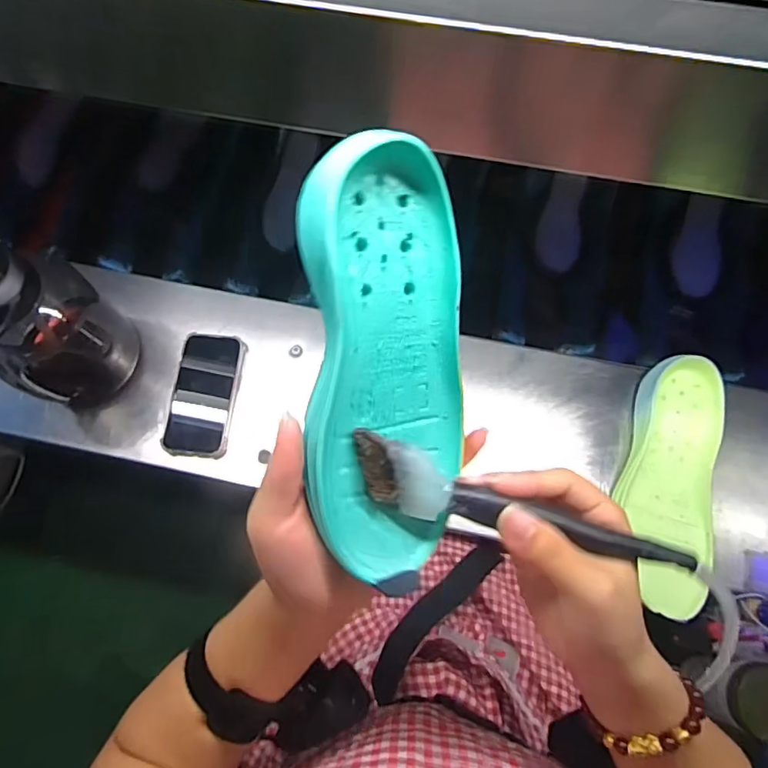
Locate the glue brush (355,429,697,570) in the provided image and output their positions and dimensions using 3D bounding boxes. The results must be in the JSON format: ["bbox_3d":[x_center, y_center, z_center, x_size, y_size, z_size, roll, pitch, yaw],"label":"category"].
[{"bbox_3d":[0.062,0.067,0.260,0.168,0.011,0.033,22,113,-2],"label":"glue brush"}]

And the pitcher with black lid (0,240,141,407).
[{"bbox_3d":[-0.360,-0.058,0.584,0.113,0.222,0.103,-28,72,-8],"label":"pitcher with black lid"}]

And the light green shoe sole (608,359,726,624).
[{"bbox_3d":[0.315,0.107,0.603,0.098,0.045,0.277,11,71,6],"label":"light green shoe sole"}]

